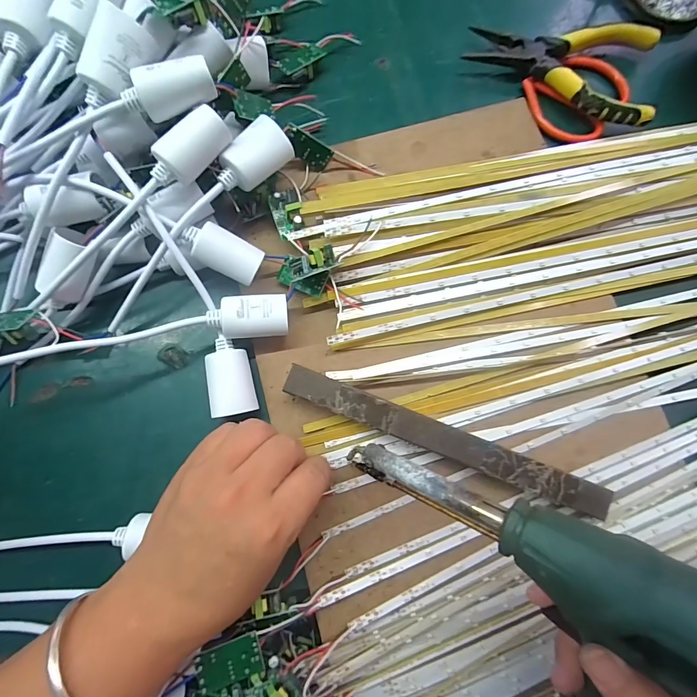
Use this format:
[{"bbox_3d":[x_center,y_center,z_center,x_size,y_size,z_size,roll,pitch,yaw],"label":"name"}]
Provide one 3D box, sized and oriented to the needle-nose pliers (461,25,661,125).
[{"bbox_3d":[0.172,-0.233,0.309,0.145,0.022,0.081,16,83,3],"label":"needle-nose pliers"}]

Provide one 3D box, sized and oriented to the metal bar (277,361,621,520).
[{"bbox_3d":[0.061,0.058,0.244,0.214,0.004,0.019,21,82,4],"label":"metal bar"}]

